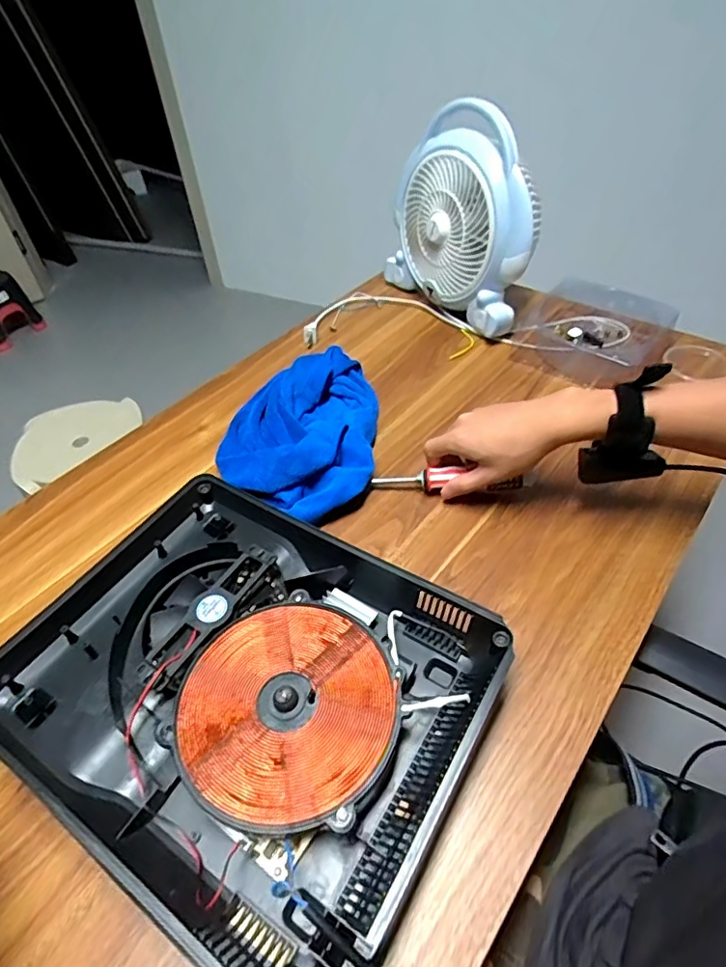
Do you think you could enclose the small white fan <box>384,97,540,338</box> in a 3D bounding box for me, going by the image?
[{"bbox_3d":[0.139,-0.370,0.757,0.104,0.226,0.264,-29,51,-22],"label":"small white fan"}]

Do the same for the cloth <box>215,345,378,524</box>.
[{"bbox_3d":[-0.075,-0.064,0.620,0.174,0.063,0.254,1,47,5],"label":"cloth"}]

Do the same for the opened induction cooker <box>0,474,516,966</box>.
[{"bbox_3d":[-0.091,0.153,0.421,0.338,0.059,0.266,23,52,24],"label":"opened induction cooker"}]

